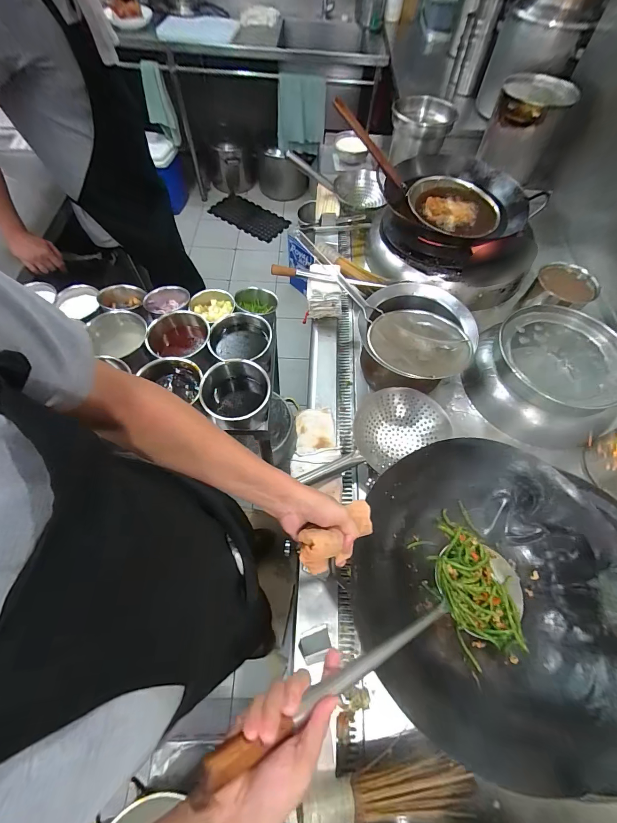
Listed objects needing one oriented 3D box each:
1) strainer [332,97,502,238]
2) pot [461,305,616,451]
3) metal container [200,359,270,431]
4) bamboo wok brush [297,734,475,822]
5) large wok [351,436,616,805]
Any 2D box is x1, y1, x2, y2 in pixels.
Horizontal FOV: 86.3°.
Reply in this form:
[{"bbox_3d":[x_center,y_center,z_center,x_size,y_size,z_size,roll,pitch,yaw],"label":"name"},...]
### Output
[{"bbox_3d":[0.331,-0.741,1.042,0.592,0.122,0.225,34,65,-2],"label":"strainer"},{"bbox_3d":[0.604,-0.098,0.862,0.306,0.193,0.305,1,63,-2],"label":"pot"},{"bbox_3d":[-0.171,-0.027,0.814,0.142,0.139,0.148,1,63,-2],"label":"metal container"},{"bbox_3d":[0.122,0.584,0.512,0.274,0.053,0.074,2,63,-2],"label":"bamboo wok brush"},{"bbox_3d":[0.295,0.280,0.536,0.419,0.137,0.419,10,63,2],"label":"large wok"}]

